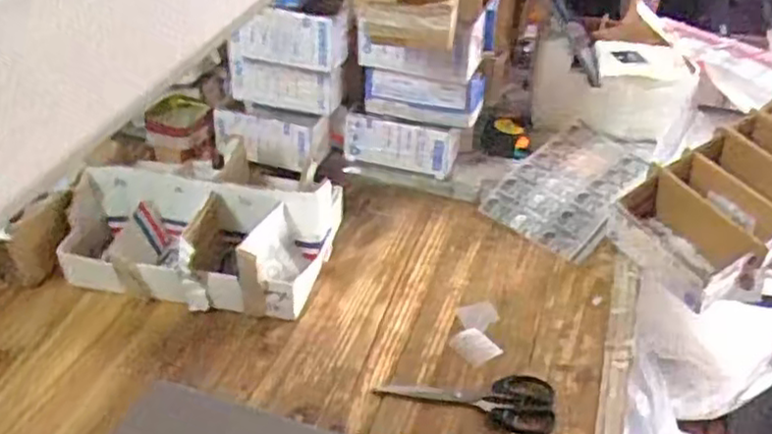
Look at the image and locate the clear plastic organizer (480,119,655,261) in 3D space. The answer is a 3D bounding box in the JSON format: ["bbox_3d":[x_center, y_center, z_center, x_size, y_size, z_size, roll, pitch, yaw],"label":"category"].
[{"bbox_3d":[0.265,-0.048,1.007,0.156,0.022,0.247,30,54,27],"label":"clear plastic organizer"}]

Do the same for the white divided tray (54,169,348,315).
[{"bbox_3d":[-0.228,0.019,0.851,0.308,0.111,0.159,6,36,6],"label":"white divided tray"}]

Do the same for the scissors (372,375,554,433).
[{"bbox_3d":[0.081,0.184,0.720,0.174,0.008,0.073,4,36,4],"label":"scissors"}]

